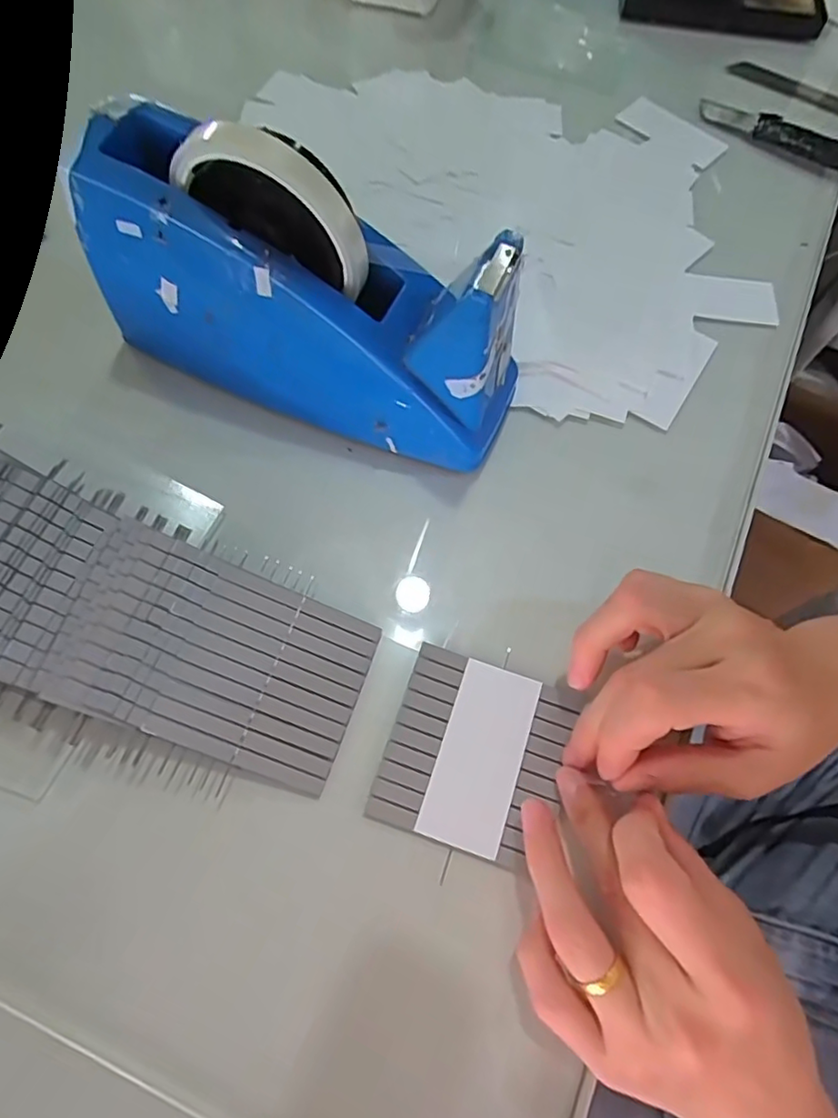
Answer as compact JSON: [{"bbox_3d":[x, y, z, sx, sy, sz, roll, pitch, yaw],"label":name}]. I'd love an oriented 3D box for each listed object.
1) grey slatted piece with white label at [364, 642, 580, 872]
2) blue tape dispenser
[{"bbox_3d":[0.024,0.084,0.267,0.073,0.004,0.077,18,68,5],"label":"grey slatted piece with white label"},{"bbox_3d":[-0.052,-0.128,0.289,0.207,0.116,0.071,21,68,6],"label":"blue tape dispenser"}]

